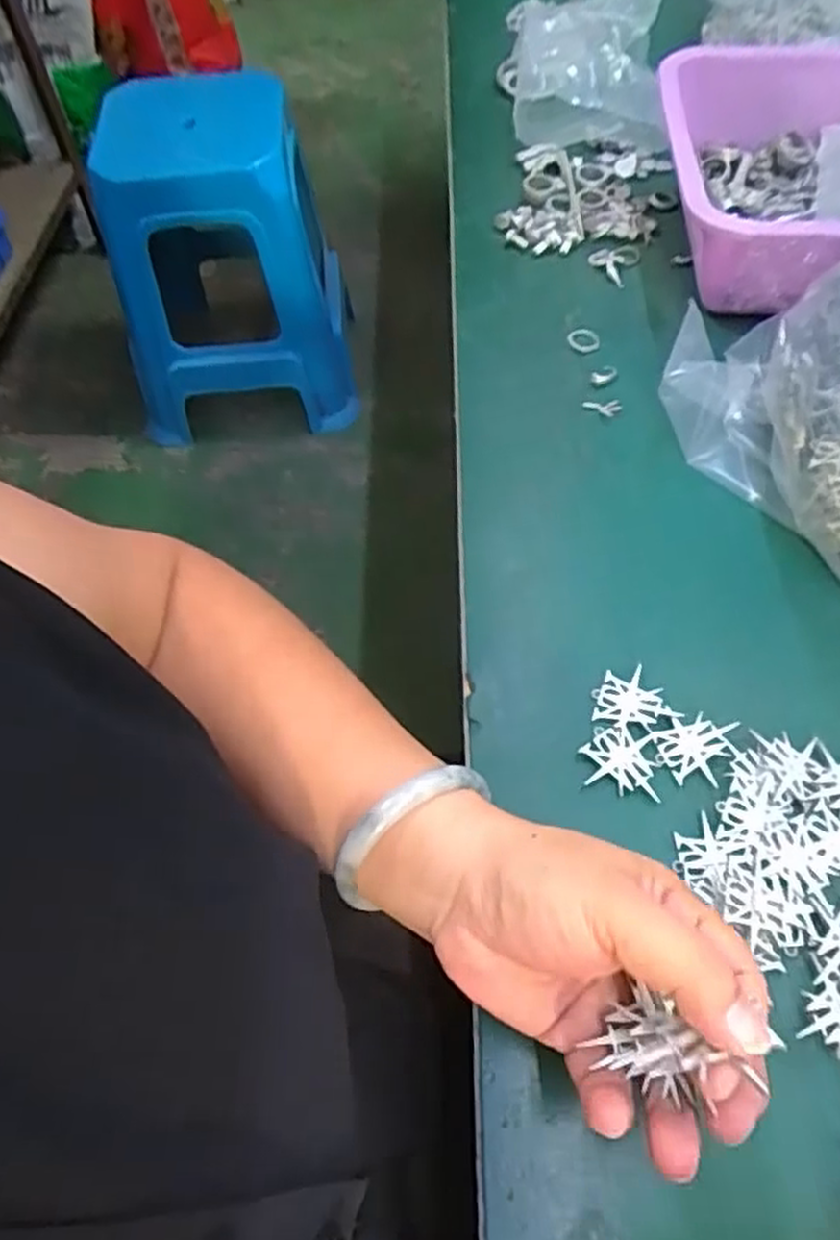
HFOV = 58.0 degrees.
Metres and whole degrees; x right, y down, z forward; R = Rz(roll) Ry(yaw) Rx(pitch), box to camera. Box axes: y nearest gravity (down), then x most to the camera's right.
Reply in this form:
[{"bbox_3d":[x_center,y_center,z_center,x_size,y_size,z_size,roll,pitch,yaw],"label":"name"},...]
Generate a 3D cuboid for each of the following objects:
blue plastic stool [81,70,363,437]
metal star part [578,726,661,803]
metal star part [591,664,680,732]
[{"bbox_3d":[-0.341,-0.600,1.328,0.389,0.513,0.277,-7,60,-2],"label":"blue plastic stool"},{"bbox_3d":[0.093,0.066,0.351,0.035,0.004,0.030,8,68,5],"label":"metal star part"},{"bbox_3d":[0.100,0.040,0.364,0.034,0.004,0.034,-28,62,-13],"label":"metal star part"}]

